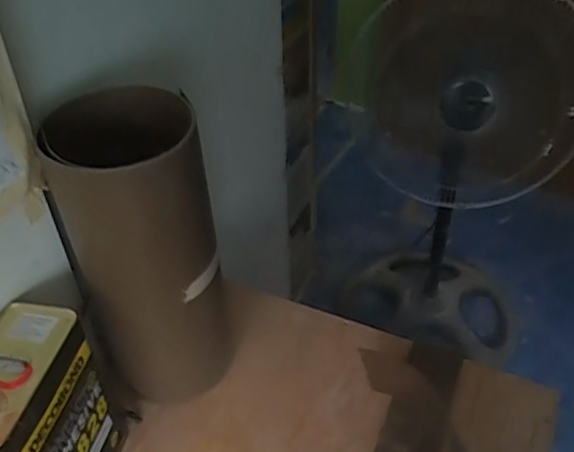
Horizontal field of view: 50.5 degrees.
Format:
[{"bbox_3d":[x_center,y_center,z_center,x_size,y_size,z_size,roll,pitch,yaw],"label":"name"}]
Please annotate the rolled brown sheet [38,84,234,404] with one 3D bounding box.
[{"bbox_3d":[-0.174,0.047,0.755,0.175,0.406,0.137,-18,44,-16],"label":"rolled brown sheet"}]

